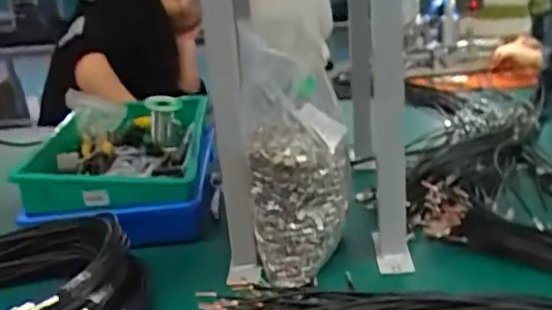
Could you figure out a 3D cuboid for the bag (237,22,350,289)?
[{"bbox_3d":[0.025,-0.003,0.685,0.114,0.250,0.129,-5,19,2],"label":"bag"}]

